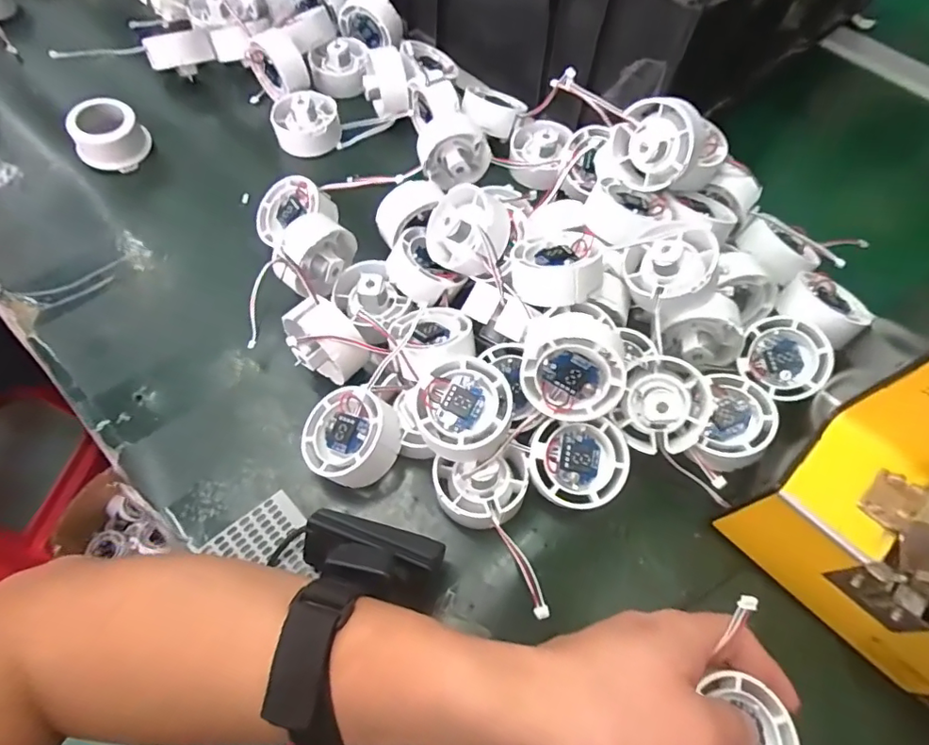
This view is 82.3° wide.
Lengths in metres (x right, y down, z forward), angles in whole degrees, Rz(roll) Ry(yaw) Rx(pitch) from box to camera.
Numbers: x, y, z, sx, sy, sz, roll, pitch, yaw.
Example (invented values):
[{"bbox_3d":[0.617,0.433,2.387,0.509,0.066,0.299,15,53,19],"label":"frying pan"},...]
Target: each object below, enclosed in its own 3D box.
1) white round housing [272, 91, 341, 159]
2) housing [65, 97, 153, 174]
[{"bbox_3d":[-0.132,-0.210,0.445,0.051,0.027,0.053,0,69,0],"label":"white round housing"},{"bbox_3d":[-0.286,-0.190,0.429,0.052,0.039,0.052,1,63,-2],"label":"housing"}]

